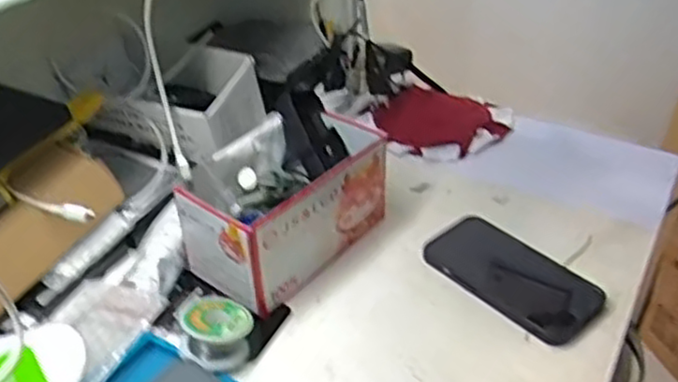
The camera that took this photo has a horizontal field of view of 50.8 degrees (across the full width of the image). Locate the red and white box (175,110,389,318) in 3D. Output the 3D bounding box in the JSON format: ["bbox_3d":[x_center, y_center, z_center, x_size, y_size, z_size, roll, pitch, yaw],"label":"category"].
[{"bbox_3d":[-0.044,0.011,0.642,0.099,0.090,0.181,26,44,31],"label":"red and white box"}]

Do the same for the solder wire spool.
[{"bbox_3d":[-0.096,0.111,0.555,0.052,0.033,0.052,10,24,-4],"label":"solder wire spool"}]

